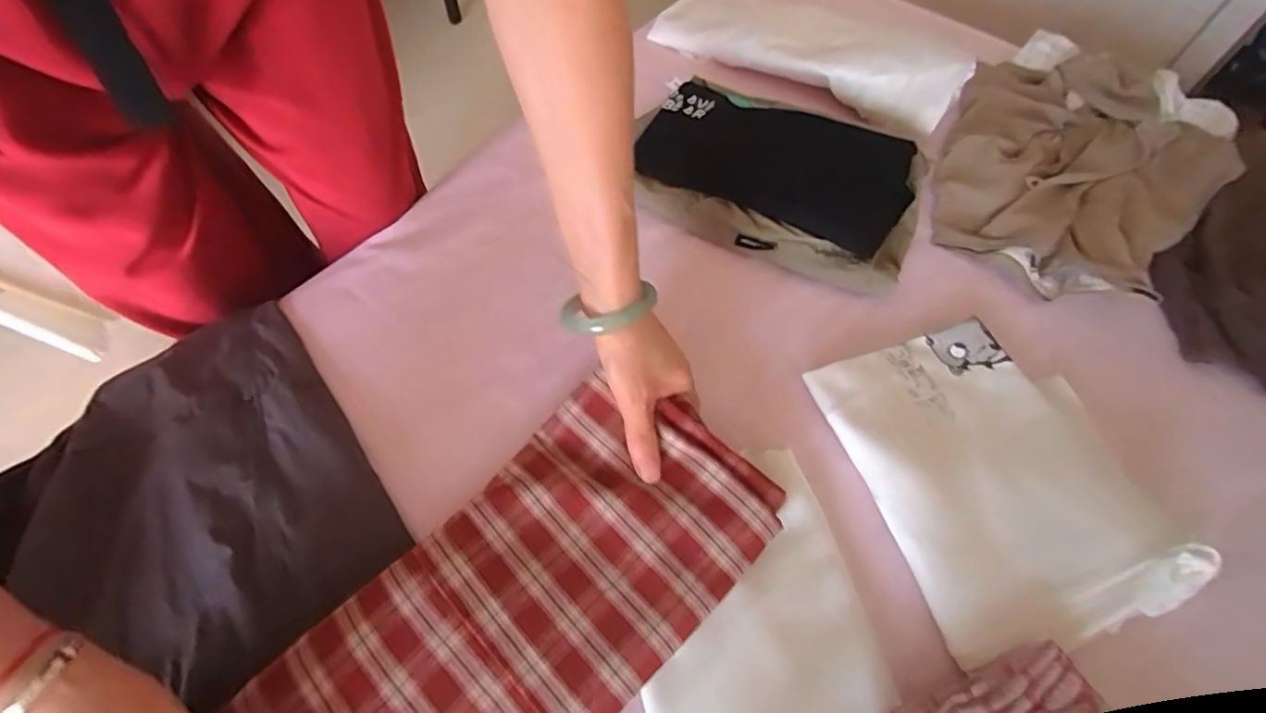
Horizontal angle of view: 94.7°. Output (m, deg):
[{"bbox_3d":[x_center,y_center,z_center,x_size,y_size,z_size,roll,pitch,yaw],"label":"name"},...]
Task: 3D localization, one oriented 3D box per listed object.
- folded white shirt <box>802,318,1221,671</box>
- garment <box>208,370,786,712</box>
[{"bbox_3d":[0.264,0.075,0.419,0.191,0.033,0.223,-15,61,-9],"label":"folded white shirt"},{"bbox_3d":[-0.077,0.159,0.351,0.350,0.027,0.162,-39,67,-21],"label":"garment"}]

